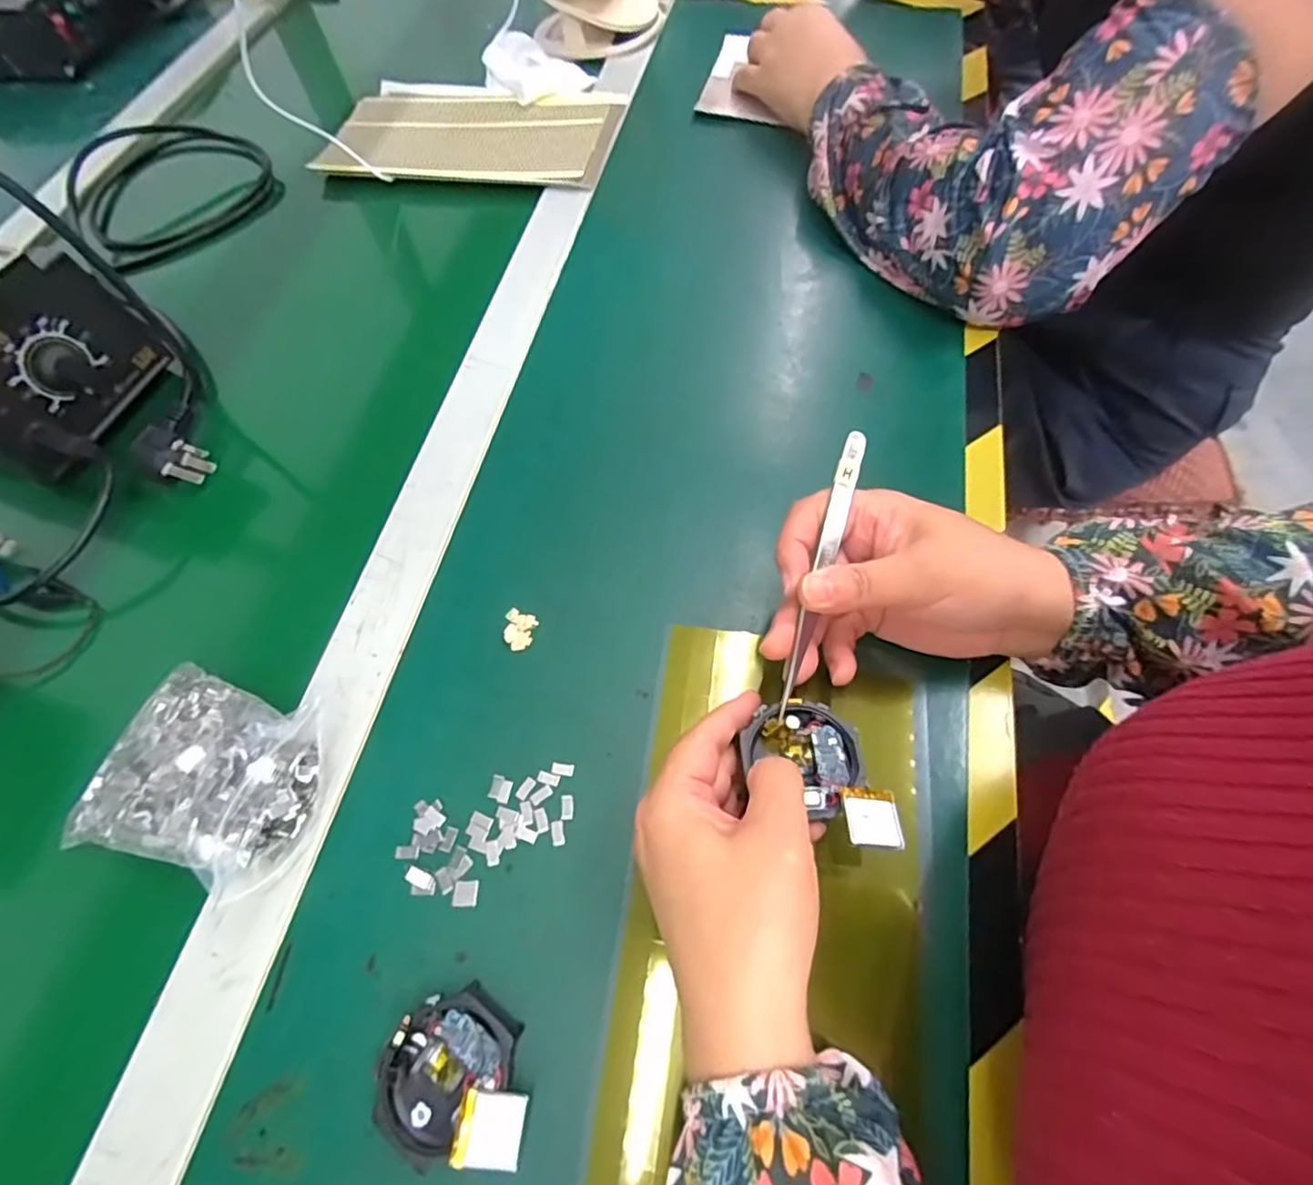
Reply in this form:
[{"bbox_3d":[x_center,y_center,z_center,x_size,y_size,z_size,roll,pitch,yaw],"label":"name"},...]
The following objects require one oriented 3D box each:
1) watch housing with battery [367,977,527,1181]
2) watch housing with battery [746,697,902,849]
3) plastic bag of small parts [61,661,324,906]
[{"bbox_3d":[-0.078,0.184,0.242,0.055,0.019,0.054,-1,63,2],"label":"watch housing with battery"},{"bbox_3d":[0.071,0.075,0.265,0.043,0.014,0.070,-36,59,-15],"label":"watch housing with battery"},{"bbox_3d":[-0.204,0.085,0.297,0.111,0.027,0.086,12,64,8],"label":"plastic bag of small parts"}]

